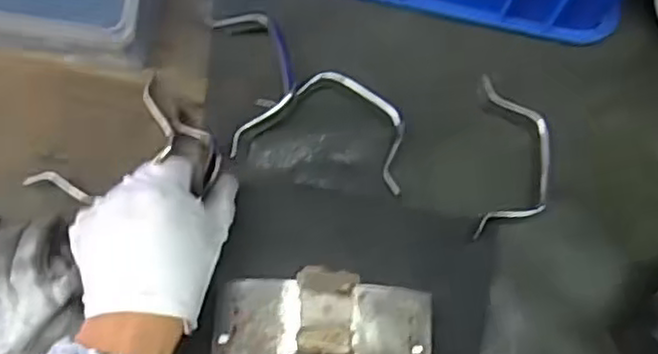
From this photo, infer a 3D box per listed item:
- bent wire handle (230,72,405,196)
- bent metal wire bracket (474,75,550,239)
[{"bbox_3d":[-0.002,-0.041,0.517,0.125,0.025,0.080,15,72,3],"label":"bent wire handle"},{"bbox_3d":[0.137,-0.013,0.515,0.055,0.011,0.119,9,75,-13],"label":"bent metal wire bracket"}]

